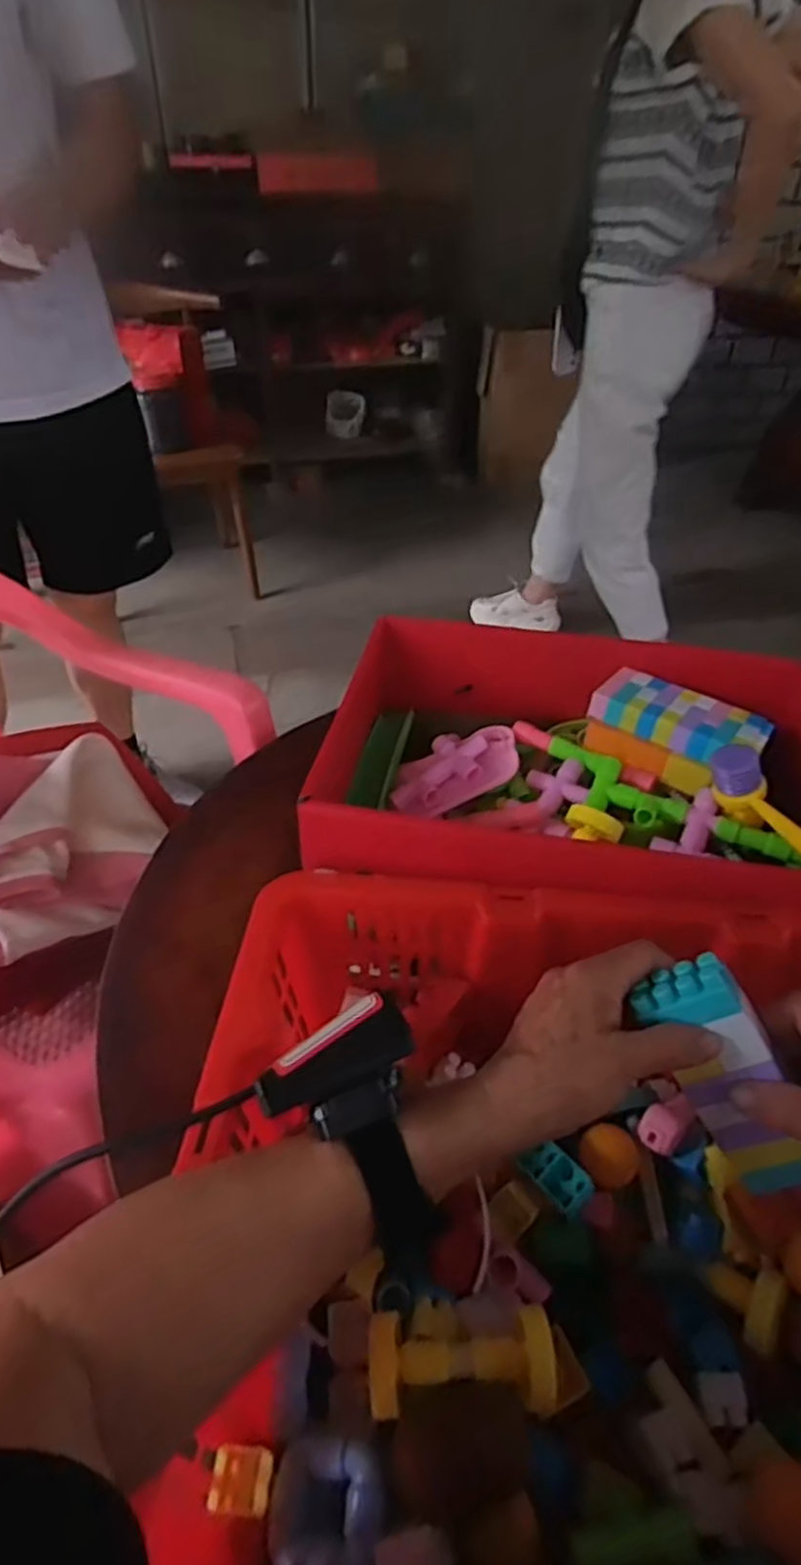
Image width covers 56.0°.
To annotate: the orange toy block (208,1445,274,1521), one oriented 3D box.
[{"bbox_3d":[-0.075,0.331,0.358,0.027,0.016,0.026,2,41,1],"label":"orange toy block"}]

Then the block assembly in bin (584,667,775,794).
[{"bbox_3d":[0.229,-0.043,0.636,0.136,0.046,0.080,23,46,23],"label":"block assembly in bin"}]

